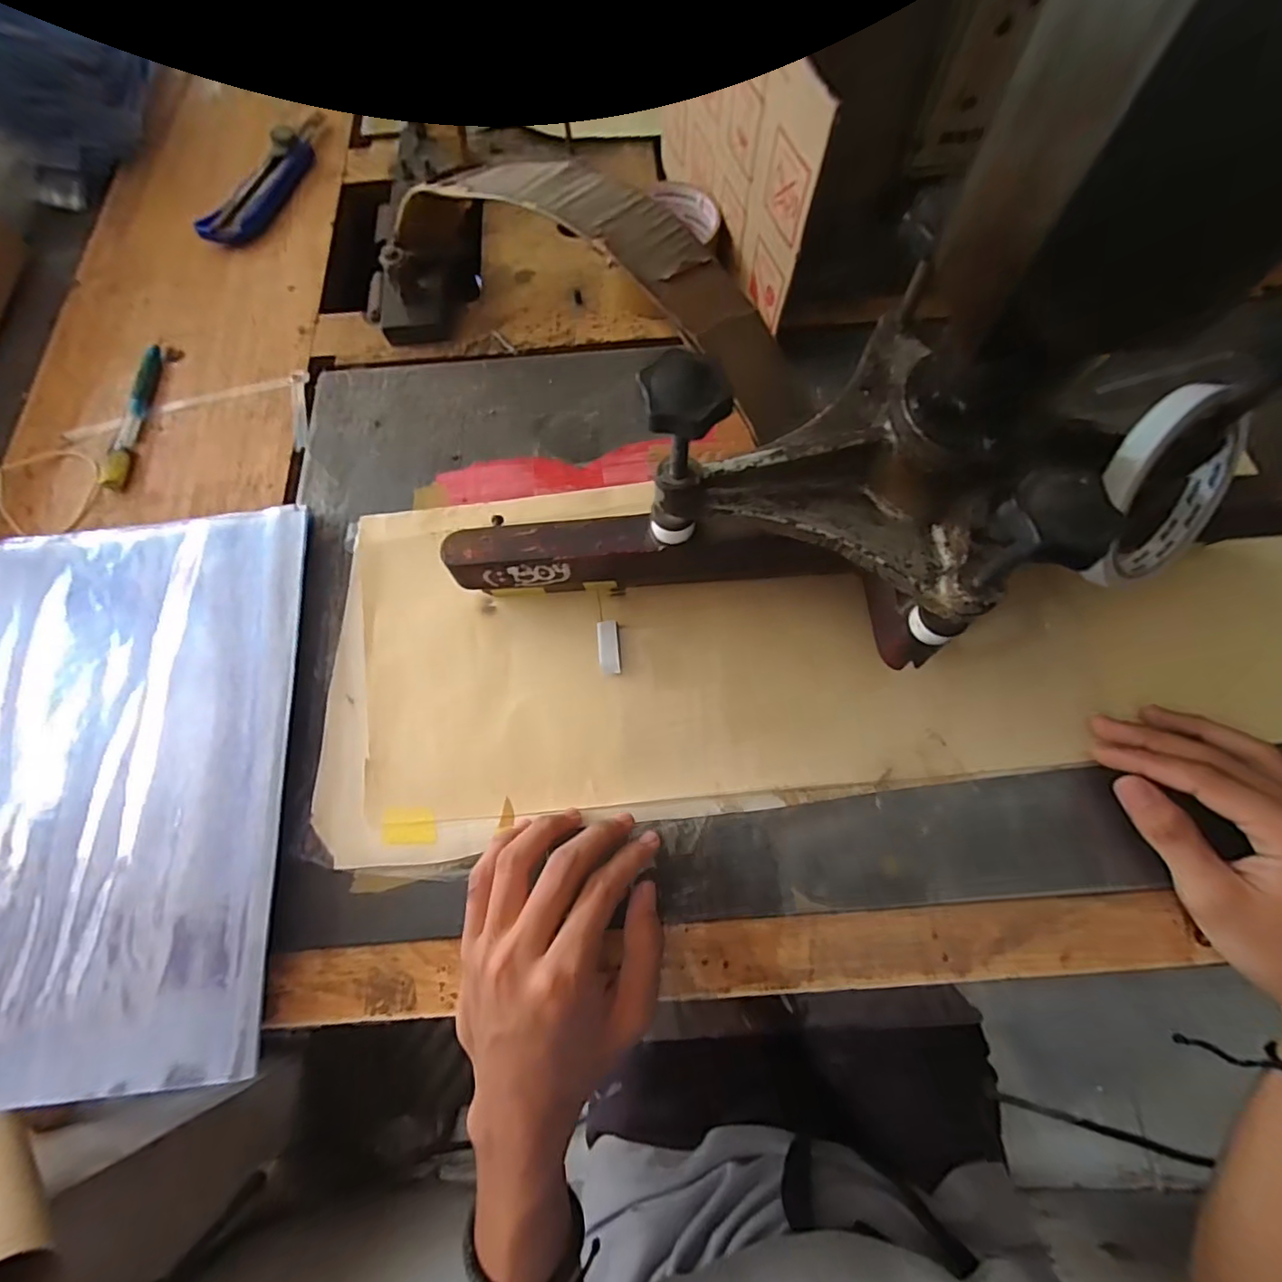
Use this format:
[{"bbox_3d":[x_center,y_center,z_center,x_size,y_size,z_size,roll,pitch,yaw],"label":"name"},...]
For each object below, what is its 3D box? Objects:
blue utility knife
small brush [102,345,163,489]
[{"bbox_3d":[-0.331,-0.425,0.510,0.044,0.023,0.184,13,69,6],"label":"blue utility knife"},{"bbox_3d":[-0.378,-0.168,0.421,0.012,0.010,0.129,-5,68,-1],"label":"small brush"}]

